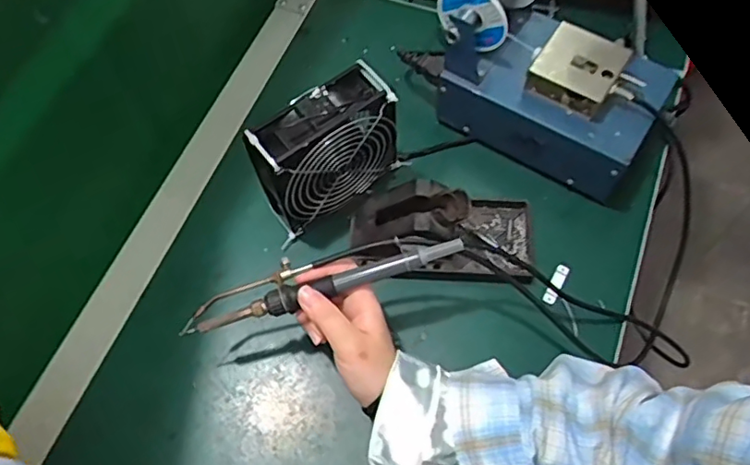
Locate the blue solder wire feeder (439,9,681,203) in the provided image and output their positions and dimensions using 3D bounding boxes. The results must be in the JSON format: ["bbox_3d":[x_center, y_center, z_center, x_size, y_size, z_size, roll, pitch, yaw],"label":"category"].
[{"bbox_3d":[0.163,-0.130,0.544,0.177,0.107,0.091,27,68,15],"label":"blue solder wire feeder"}]

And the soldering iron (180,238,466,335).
[{"bbox_3d":[-0.041,0.034,0.440,0.211,0.016,0.038,-16,64,4],"label":"soldering iron"}]

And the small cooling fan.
[{"bbox_3d":[-0.042,-0.067,0.511,0.125,0.126,0.051,-36,67,-14],"label":"small cooling fan"}]

